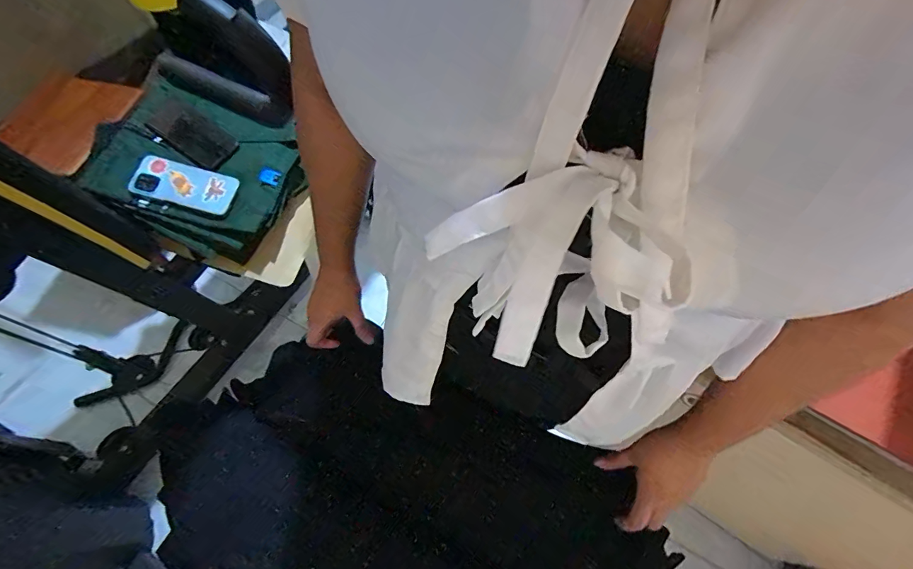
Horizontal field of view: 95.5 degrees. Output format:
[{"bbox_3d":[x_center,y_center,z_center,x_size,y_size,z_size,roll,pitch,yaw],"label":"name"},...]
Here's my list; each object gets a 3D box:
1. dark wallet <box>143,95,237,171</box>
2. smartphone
[{"bbox_3d":[-0.516,-0.294,0.817,0.013,0.133,0.082,24,78,46],"label":"dark wallet"},{"bbox_3d":[-0.487,-0.179,0.743,0.161,0.015,0.076,17,80,-7],"label":"smartphone"}]

